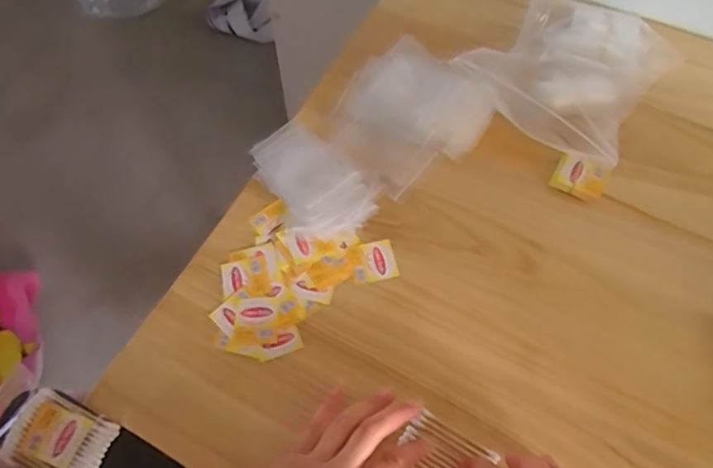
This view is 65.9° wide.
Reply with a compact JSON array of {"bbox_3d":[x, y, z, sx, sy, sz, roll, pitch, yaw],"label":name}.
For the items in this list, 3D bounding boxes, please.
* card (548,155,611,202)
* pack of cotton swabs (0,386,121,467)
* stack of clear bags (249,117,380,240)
[{"bbox_3d":[0.222,-0.056,0.545,0.049,0.013,0.038,26,67,15],"label":"card"},{"bbox_3d":[-0.232,0.164,0.434,0.074,0.025,0.057,24,63,13],"label":"pack of cotton swabs"},{"bbox_3d":[-0.047,-0.051,0.548,0.085,0.011,0.136,-39,67,-20],"label":"stack of clear bags"}]

